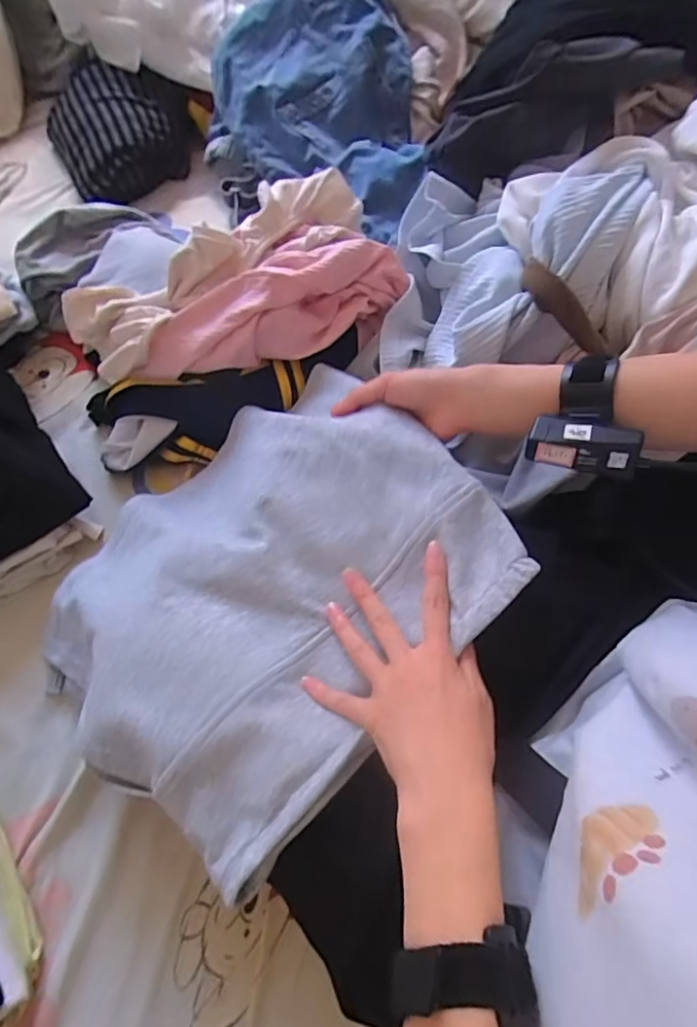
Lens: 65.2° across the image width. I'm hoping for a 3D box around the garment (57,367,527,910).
[{"bbox_3d":[-0.063,0.051,0.432,0.281,0.109,0.330,42,70,17],"label":"garment"}]

